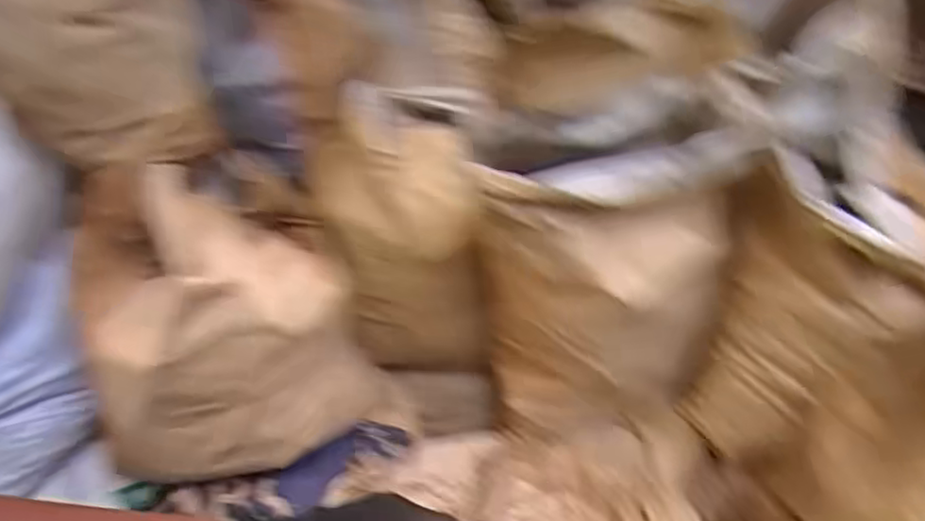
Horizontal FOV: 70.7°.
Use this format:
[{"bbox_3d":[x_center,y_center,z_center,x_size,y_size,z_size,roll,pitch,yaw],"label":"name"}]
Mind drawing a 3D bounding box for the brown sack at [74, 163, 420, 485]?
[{"bbox_3d":[-0.271,0.100,0.822,0.344,0.379,0.239,-7,53,-12],"label":"brown sack"}]

